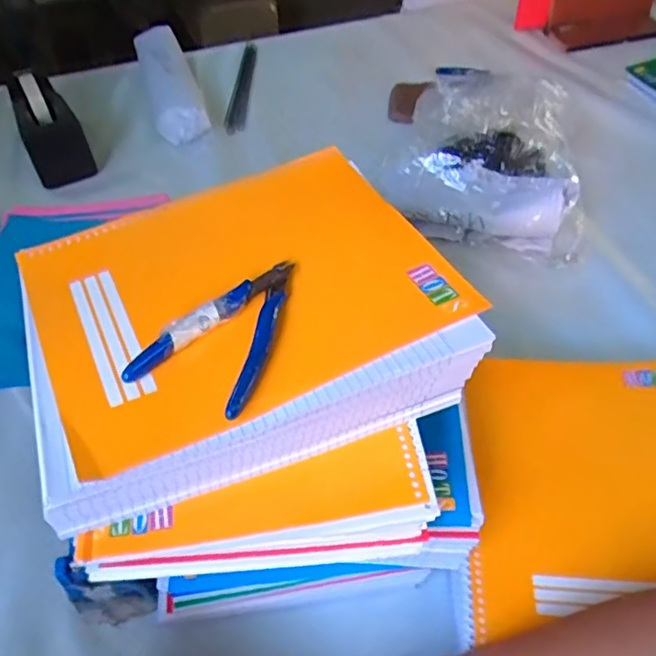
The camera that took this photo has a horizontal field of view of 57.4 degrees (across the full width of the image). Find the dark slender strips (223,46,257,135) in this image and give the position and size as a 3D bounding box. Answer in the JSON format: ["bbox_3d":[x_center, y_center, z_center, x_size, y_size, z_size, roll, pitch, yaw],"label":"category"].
[{"bbox_3d":[-0.145,-0.412,1.009,0.030,0.013,0.279,-2,50,2],"label":"dark slender strips"}]

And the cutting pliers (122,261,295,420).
[{"bbox_3d":[-0.058,-0.005,0.353,0.069,0.011,0.114,16,53,17],"label":"cutting pliers"}]

